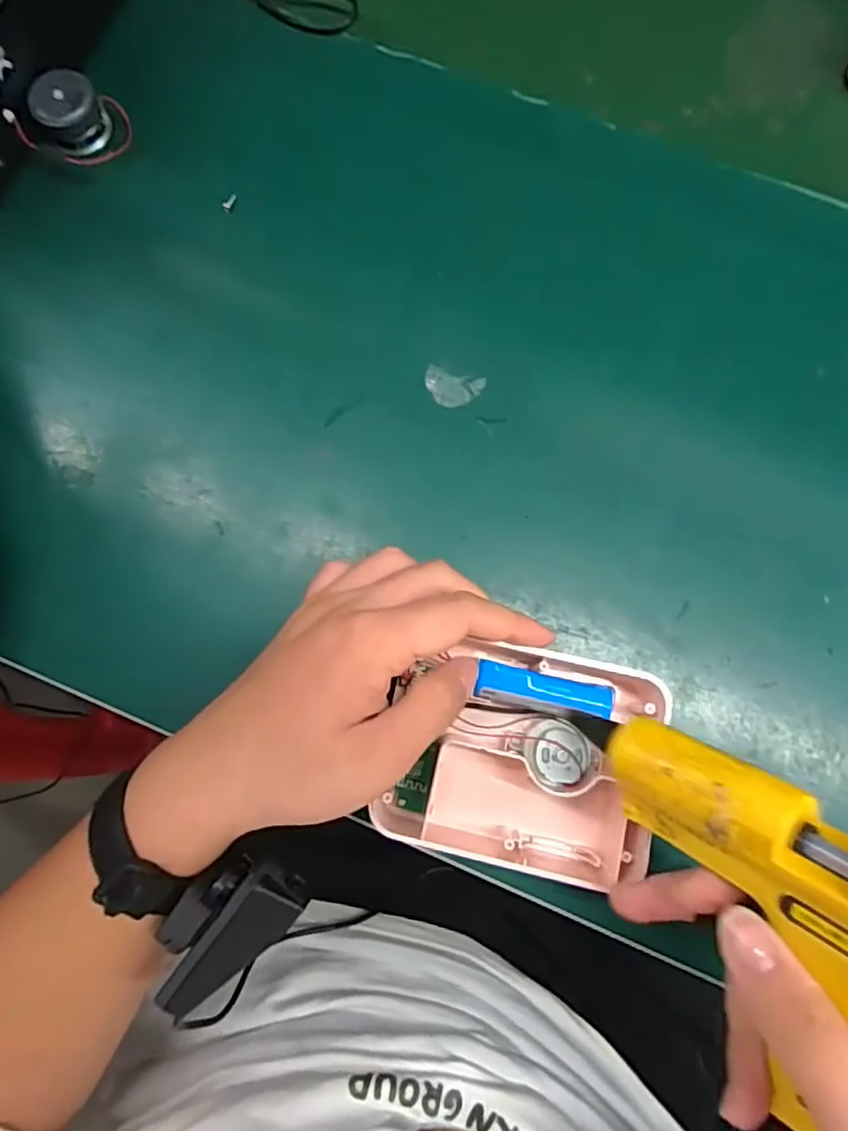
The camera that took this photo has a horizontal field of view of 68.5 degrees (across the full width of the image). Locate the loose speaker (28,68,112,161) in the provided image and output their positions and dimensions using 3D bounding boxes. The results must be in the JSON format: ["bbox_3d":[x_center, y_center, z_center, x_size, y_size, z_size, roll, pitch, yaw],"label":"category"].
[{"bbox_3d":[-0.213,-0.273,0.378,0.038,0.036,0.037,0,81,1],"label":"loose speaker"}]

